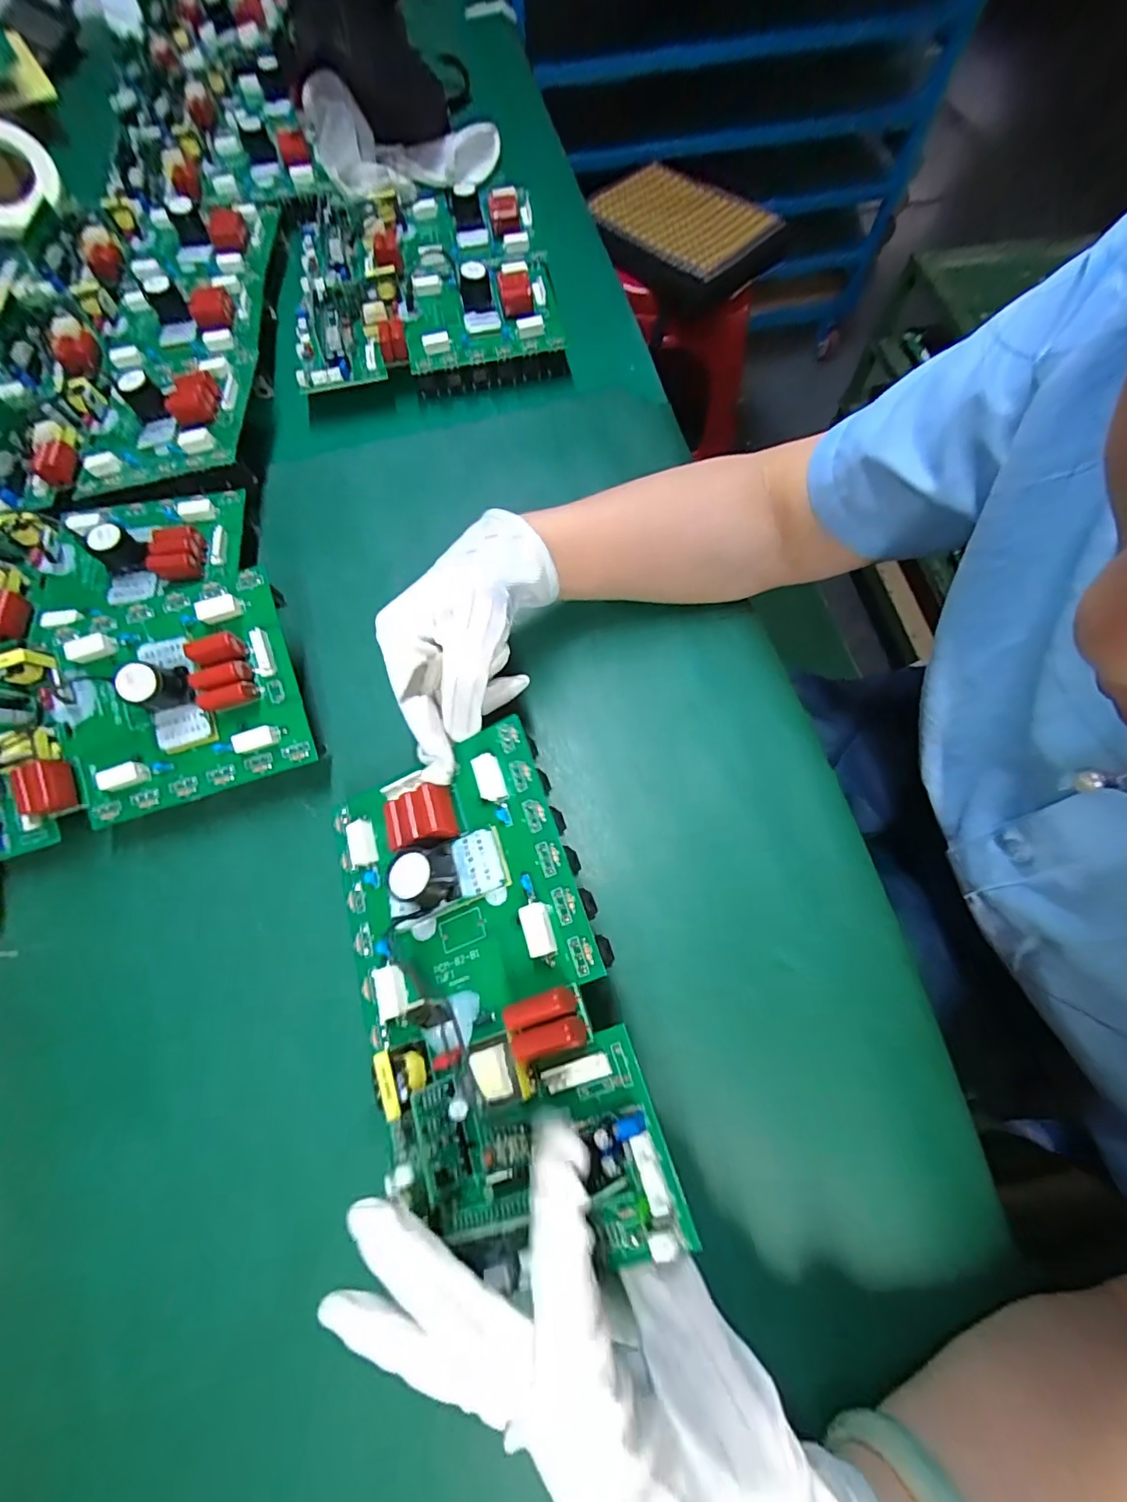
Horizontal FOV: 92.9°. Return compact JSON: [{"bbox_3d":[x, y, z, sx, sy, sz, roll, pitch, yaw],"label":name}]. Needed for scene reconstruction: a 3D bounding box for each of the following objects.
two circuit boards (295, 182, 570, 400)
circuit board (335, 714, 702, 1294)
[{"bbox_3d":[-0.131,-0.434,0.498,0.239,0.047,0.238,-11,69,-2],"label":"two circuit boards"},{"bbox_3d":[-0.045,0.104,0.247,0.126,0.050,0.226,-25,65,13],"label":"circuit board"}]

